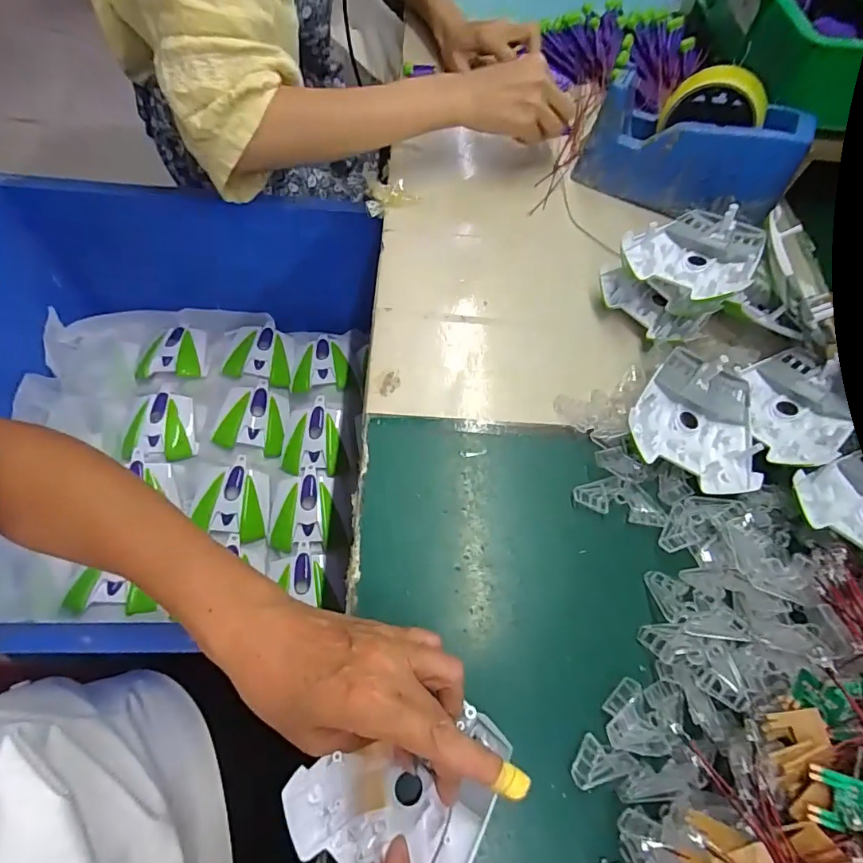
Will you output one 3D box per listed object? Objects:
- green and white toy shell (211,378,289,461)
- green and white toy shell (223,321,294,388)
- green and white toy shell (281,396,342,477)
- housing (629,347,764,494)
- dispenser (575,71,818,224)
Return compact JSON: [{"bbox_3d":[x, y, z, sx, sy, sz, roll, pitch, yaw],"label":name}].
[{"bbox_3d":[-0.240,-0.022,0.658,0.091,0.036,0.105,4,63,-1],"label":"green and white toy shell"},{"bbox_3d":[-0.250,-0.111,0.703,0.088,0.029,0.092,-1,63,-4],"label":"green and white toy shell"},{"bbox_3d":[-0.162,0.007,0.655,0.074,0.032,0.102,1,63,-3],"label":"green and white toy shell"},{"bbox_3d":[0.212,-0.010,0.377,0.095,0.027,0.104,32,66,13],"label":"housing"},{"bbox_3d":[0.261,-0.290,0.479,0.193,0.096,0.071,29,65,11],"label":"dispenser"}]

